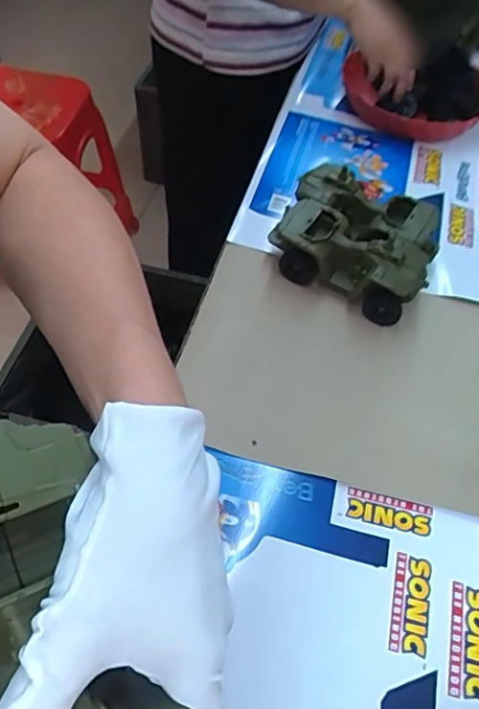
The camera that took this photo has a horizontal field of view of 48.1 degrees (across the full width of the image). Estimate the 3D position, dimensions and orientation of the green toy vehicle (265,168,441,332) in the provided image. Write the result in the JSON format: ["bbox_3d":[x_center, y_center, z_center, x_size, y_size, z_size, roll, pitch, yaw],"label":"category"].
[{"bbox_3d":[0.143,-0.142,0.663,0.190,0.079,0.149,27,58,15],"label":"green toy vehicle"}]

